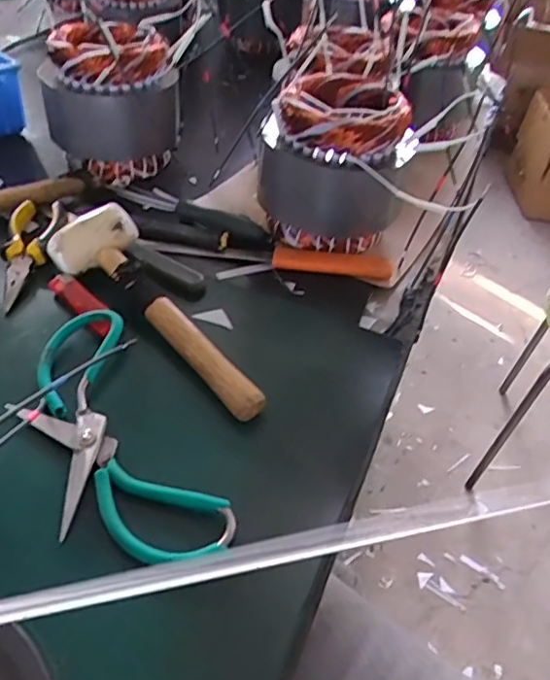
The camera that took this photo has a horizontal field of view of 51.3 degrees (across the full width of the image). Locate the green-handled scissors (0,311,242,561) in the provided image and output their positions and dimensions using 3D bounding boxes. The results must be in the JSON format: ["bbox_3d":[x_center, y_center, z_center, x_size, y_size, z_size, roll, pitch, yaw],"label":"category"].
[{"bbox_3d":[-0.117,0.066,0.398,0.094,0.026,0.221,-21,51,-25],"label":"green-handled scissors"}]

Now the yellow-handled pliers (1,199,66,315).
[{"bbox_3d":[-0.229,-0.086,0.538,0.049,0.021,0.156,-4,46,-11],"label":"yellow-handled pliers"}]

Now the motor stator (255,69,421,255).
[{"bbox_3d":[0.063,-0.178,0.584,0.137,0.136,0.135,19,46,11],"label":"motor stator"}]

